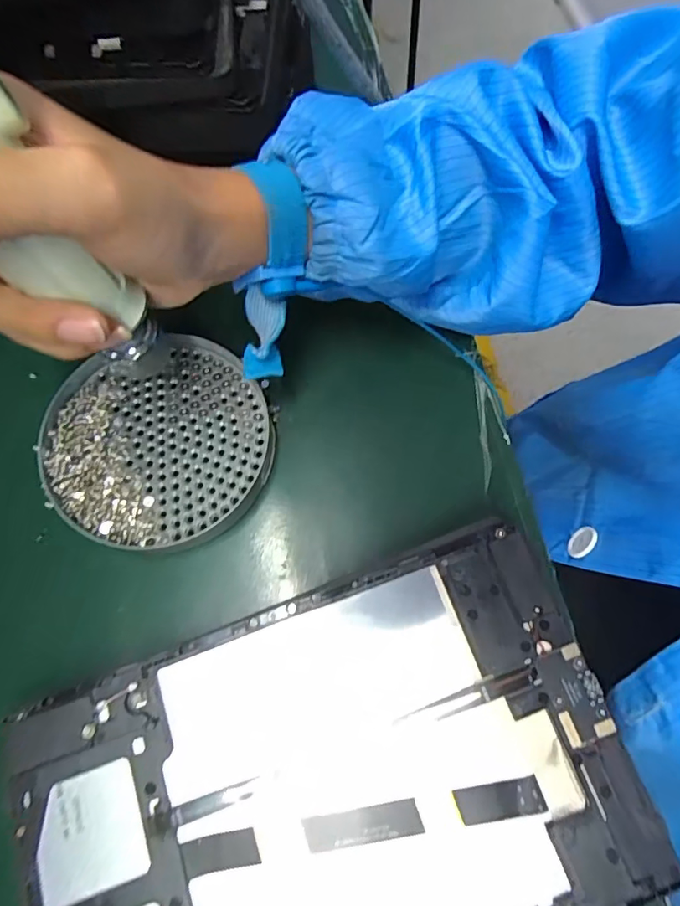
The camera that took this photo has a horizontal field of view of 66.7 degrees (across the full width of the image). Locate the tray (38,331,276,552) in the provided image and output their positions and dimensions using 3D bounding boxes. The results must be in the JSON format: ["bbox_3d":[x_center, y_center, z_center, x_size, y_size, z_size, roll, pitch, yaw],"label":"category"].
[{"bbox_3d":[-0.093,-0.004,0.276,0.112,0.023,0.111,0,72,0],"label":"tray"}]

